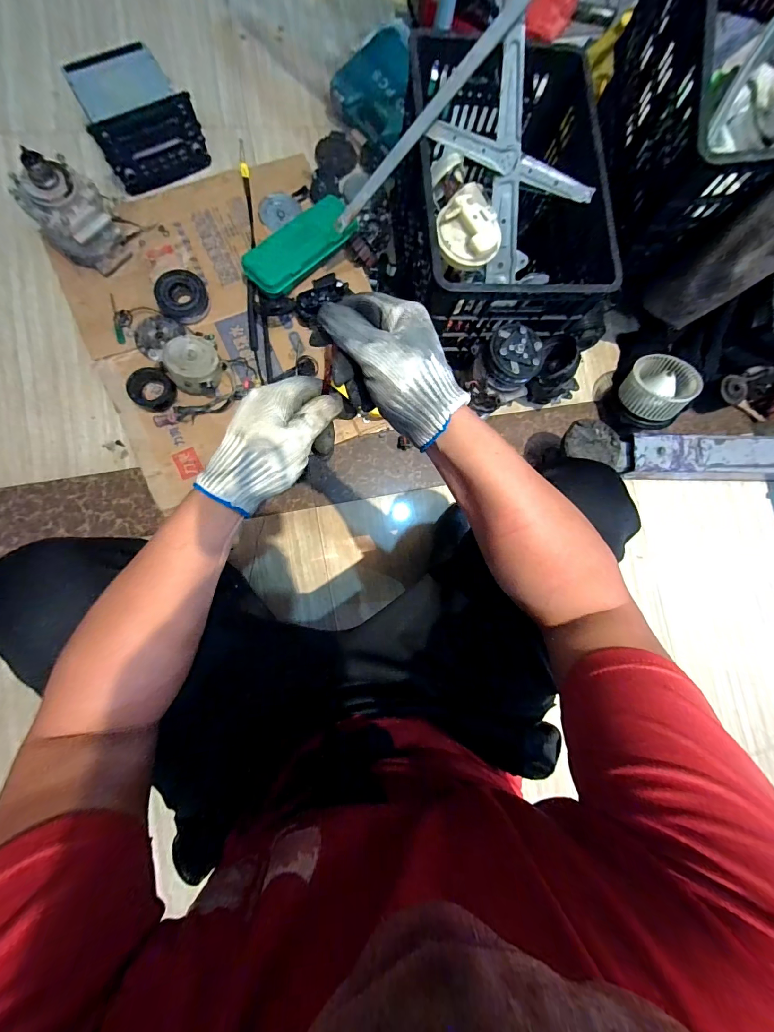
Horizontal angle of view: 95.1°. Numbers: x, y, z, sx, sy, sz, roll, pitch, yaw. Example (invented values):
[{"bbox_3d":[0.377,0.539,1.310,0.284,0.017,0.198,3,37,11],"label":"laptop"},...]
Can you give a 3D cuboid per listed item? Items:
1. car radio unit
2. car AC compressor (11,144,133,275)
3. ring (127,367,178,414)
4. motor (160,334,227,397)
[{"bbox_3d":[-0.553,-0.885,0.789,0.211,0.123,0.216,-31,89,-11],"label":"car radio unit"},{"bbox_3d":[-0.626,-0.600,0.712,0.133,0.168,0.119,-44,91,-11],"label":"car AC compressor"},{"bbox_3d":[-0.502,-0.271,0.758,0.097,0.029,0.087,33,82,-3],"label":"ring"},{"bbox_3d":[-0.397,-0.311,0.750,0.116,0.062,0.130,-40,91,-11],"label":"motor"}]

